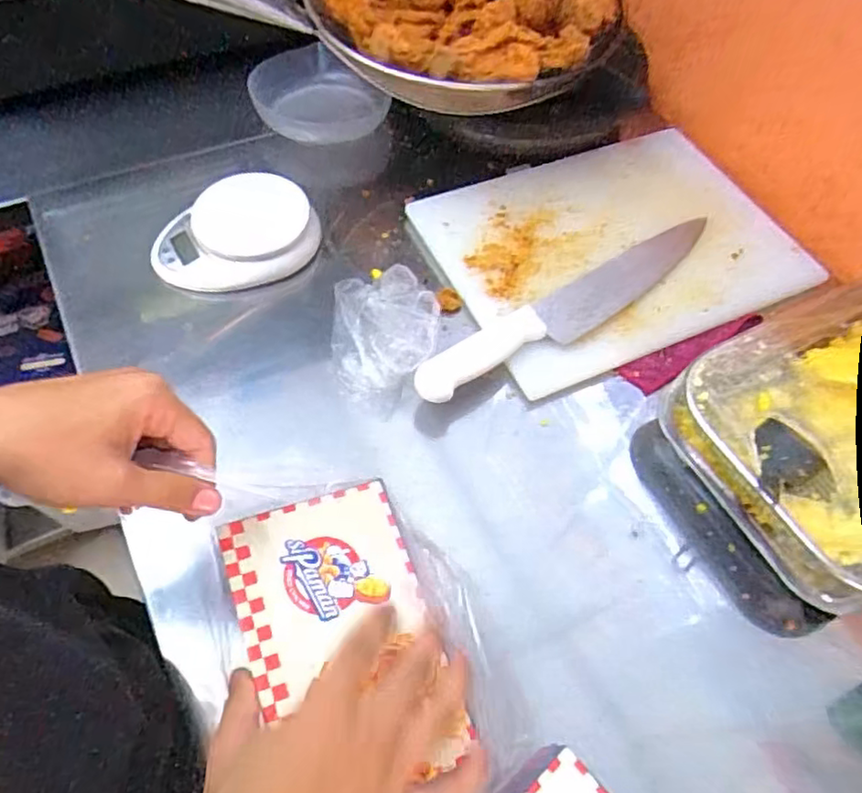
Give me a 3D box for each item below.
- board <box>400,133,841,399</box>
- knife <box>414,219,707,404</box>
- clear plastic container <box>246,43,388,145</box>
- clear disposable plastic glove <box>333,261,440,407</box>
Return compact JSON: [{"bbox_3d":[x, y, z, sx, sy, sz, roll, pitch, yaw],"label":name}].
[{"bbox_3d":[0.182,-0.150,0.636,0.338,0.025,0.253,-21,62,-16],"label":"board"},{"bbox_3d":[0.131,-0.086,0.569,0.338,0.020,0.053,-27,64,-19],"label":"knife"},{"bbox_3d":[-0.128,-0.348,0.735,0.160,0.057,0.112,9,58,2],"label":"clear plastic container"},{"bbox_3d":[-0.042,-0.058,0.559,0.089,0.062,0.104,3,58,-2],"label":"clear disposable plastic glove"}]

